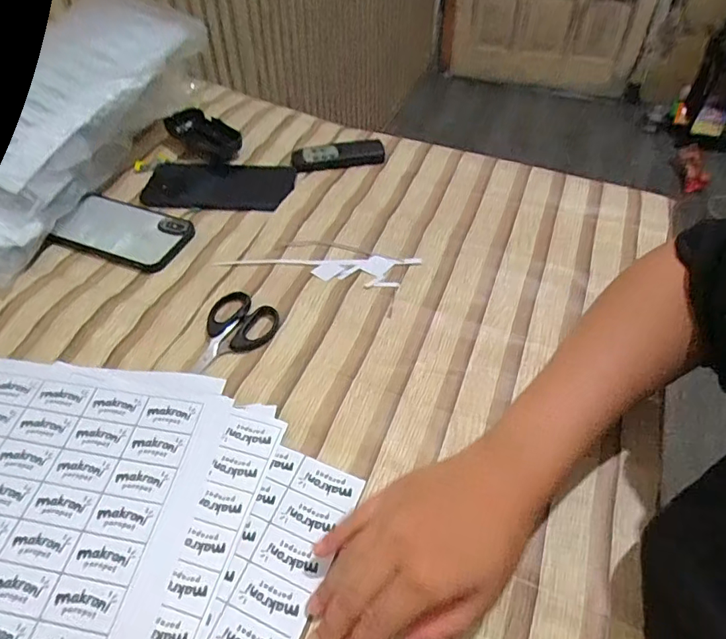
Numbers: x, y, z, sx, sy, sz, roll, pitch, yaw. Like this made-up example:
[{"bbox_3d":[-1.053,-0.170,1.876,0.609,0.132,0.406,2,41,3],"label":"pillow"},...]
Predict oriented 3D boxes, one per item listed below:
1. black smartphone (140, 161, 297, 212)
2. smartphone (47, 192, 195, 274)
[{"bbox_3d":[-0.166,-0.157,0.582,0.166,0.011,0.087,2,50,2],"label":"black smartphone"},{"bbox_3d":[-0.251,-0.094,0.523,0.136,0.011,0.078,16,52,13],"label":"smartphone"}]

